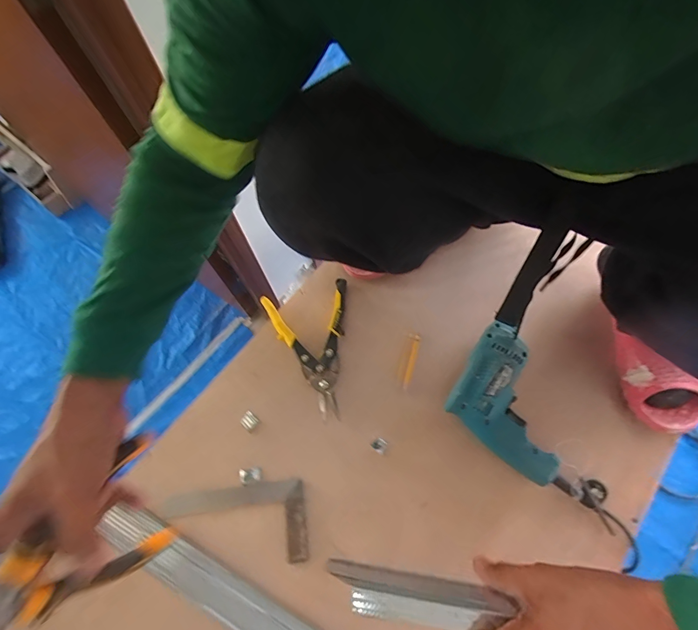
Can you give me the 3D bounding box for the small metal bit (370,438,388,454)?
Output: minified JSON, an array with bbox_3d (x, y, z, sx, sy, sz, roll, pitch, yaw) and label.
[{"bbox_3d":[0.046,0.196,0.559,0.021,0.004,0.020,34,72,16],"label":"small metal bit"}]

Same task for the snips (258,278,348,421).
[{"bbox_3d":[-0.056,0.056,0.607,0.142,0.028,0.219,-12,66,-2],"label":"snips"}]

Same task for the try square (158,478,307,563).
[{"bbox_3d":[-0.160,0.293,0.513,0.197,0.011,0.100,-8,66,0],"label":"try square"}]

